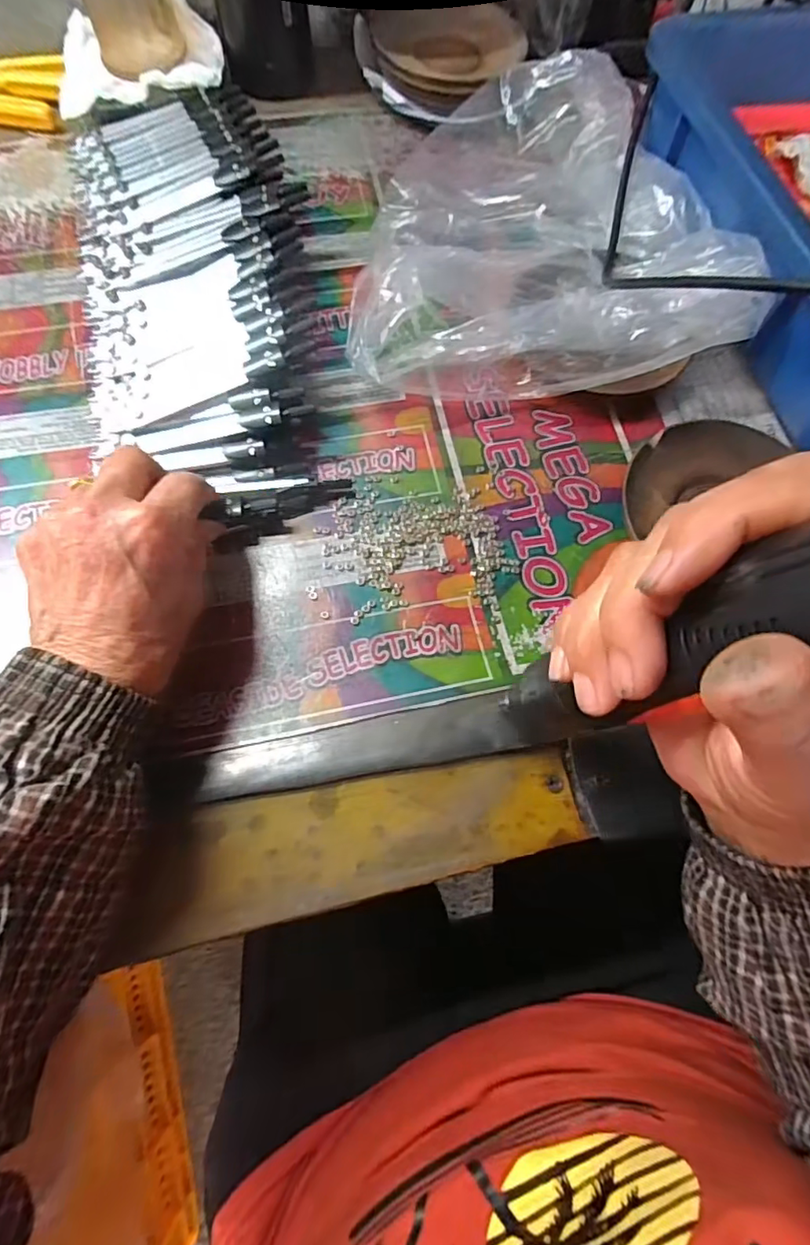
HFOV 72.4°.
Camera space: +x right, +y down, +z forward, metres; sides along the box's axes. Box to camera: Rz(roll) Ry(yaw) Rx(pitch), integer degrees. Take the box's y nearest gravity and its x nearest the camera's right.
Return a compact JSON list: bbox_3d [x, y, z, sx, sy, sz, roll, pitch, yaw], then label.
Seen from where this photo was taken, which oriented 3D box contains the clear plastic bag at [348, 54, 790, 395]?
[{"bbox_3d":[0.085,-0.257,0.353,0.221,0.061,0.256,3,71,-1],"label":"clear plastic bag"}]

